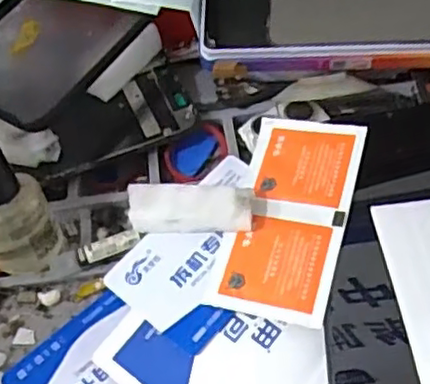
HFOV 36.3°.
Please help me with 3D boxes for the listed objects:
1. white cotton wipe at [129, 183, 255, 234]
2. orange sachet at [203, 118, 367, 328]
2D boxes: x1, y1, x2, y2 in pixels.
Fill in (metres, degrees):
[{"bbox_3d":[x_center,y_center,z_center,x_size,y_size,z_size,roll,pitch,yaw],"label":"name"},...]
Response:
[{"bbox_3d":[-0.011,0.009,0.291,0.055,0.010,0.023,1,52,7],"label":"white cotton wipe"},{"bbox_3d":[0.034,0.008,0.290,0.048,0.004,0.099,7,58,20],"label":"orange sachet"}]

